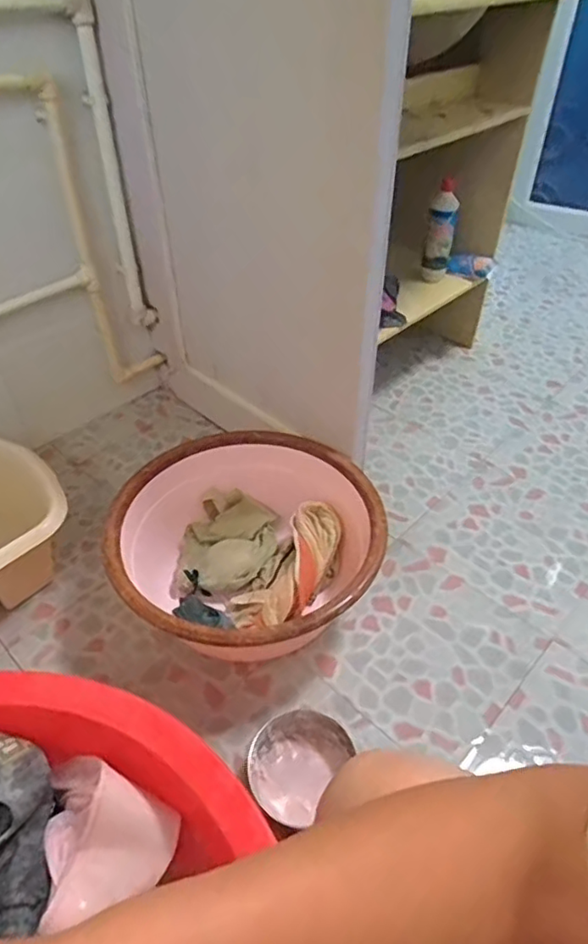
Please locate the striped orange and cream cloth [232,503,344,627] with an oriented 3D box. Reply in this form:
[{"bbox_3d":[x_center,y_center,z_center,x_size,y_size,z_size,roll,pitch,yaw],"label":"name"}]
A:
[{"bbox_3d":[-0.001,0.150,0.932,0.105,0.088,0.232,23,58,22],"label":"striped orange and cream cloth"}]

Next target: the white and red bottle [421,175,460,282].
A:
[{"bbox_3d":[0.315,-0.513,1.269,0.057,0.213,0.043,7,43,8],"label":"white and red bottle"}]

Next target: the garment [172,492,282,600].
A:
[{"bbox_3d":[-0.112,0.115,0.989,0.159,0.051,0.182,2,41,-1],"label":"garment"}]

